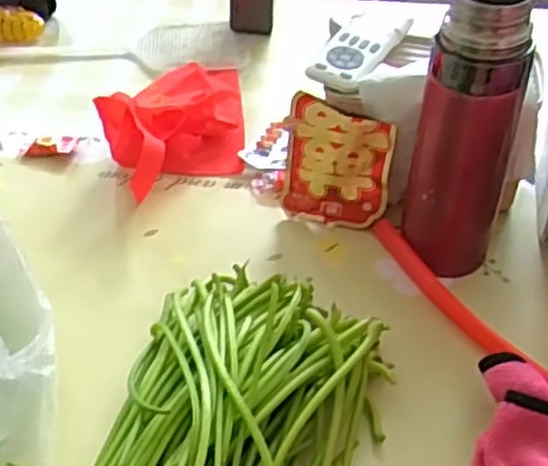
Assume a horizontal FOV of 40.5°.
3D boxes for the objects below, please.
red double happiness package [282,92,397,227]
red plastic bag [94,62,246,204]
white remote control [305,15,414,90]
[{"bbox_3d":[0.050,-0.052,0.594,0.086,0.098,0.011,14,22,19],"label":"red double happiness package"},{"bbox_3d":[-0.090,-0.116,0.687,0.123,0.060,0.216,-3,43,-2],"label":"red plastic bag"},{"bbox_3d":[0.070,-0.152,0.610,0.047,0.014,0.109,20,47,21],"label":"white remote control"}]

